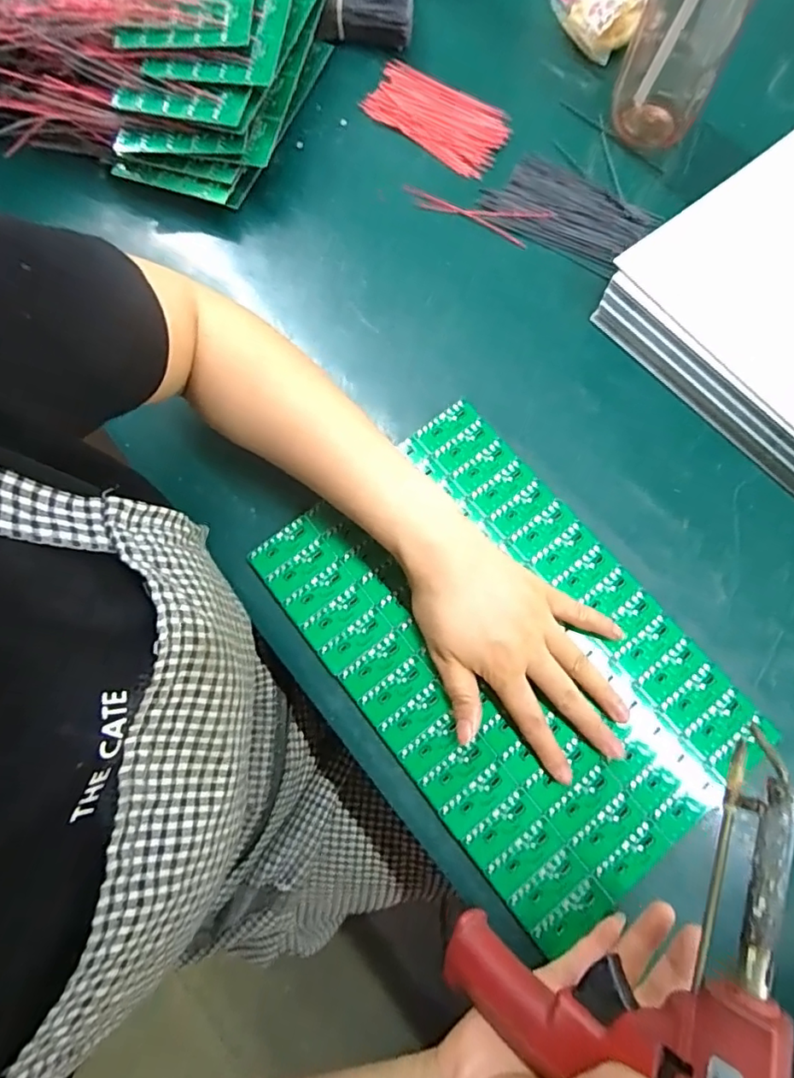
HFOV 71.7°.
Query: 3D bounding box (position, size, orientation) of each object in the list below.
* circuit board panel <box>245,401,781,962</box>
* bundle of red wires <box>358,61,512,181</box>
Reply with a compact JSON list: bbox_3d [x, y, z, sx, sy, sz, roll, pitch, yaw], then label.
[{"bbox_3d":[0.067,0.070,0.354,0.194,0.006,0.298,-39,78,-8],"label":"circuit board panel"},{"bbox_3d":[0.035,-0.367,0.476,0.128,0.008,0.070,35,79,10],"label":"bundle of red wires"}]

